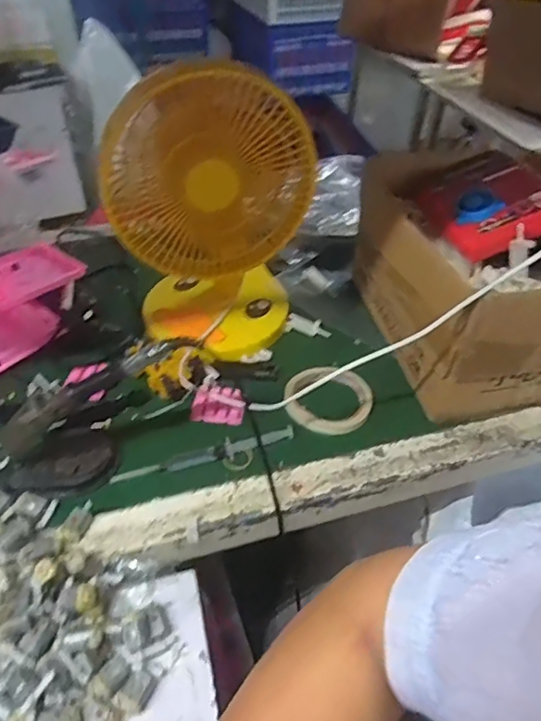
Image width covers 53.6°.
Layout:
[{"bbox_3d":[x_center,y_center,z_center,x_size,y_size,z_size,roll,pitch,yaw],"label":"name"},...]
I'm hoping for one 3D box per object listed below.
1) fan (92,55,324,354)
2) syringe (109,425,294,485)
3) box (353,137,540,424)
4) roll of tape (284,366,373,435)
[{"bbox_3d":[-0.067,-0.153,0.615,0.205,0.323,0.145,-18,47,-18],"label":"fan"},{"bbox_3d":[-0.069,0.099,0.566,0.190,0.017,0.021,-10,46,-9],"label":"syringe"},{"bbox_3d":[0.262,-0.122,0.661,0.270,0.171,0.335,-11,45,-12],"label":"box"},{"bbox_3d":[0.067,0.046,0.624,0.097,0.024,0.090,0,44,0],"label":"roll of tape"}]

